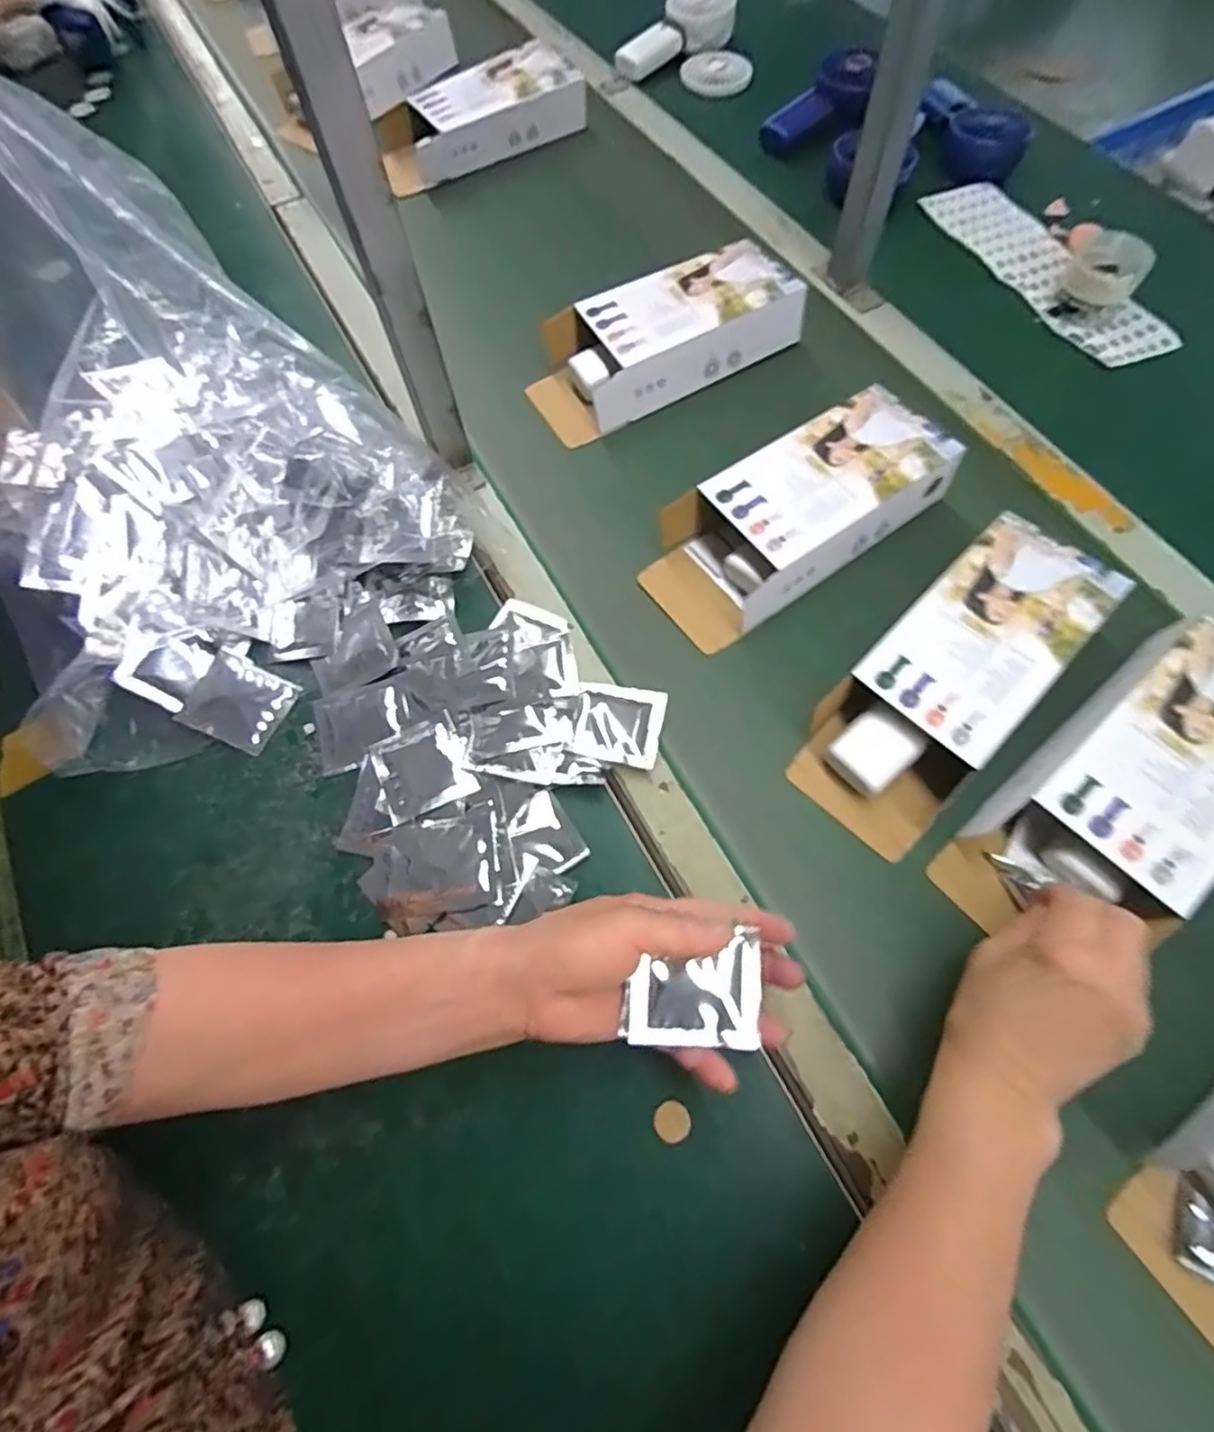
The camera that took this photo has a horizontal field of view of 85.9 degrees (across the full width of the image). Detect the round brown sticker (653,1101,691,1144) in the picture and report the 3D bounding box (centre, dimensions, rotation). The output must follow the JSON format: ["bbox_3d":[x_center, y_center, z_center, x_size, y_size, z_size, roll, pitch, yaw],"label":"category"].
[{"bbox_3d":[0.039,0.243,0.390,0.022,0.004,0.021,0,64,0],"label":"round brown sticker"}]

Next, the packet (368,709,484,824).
[{"bbox_3d":[-0.133,0.037,0.474,0.064,0.010,0.070,-22,66,-10],"label":"packet"}]

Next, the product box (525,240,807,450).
[{"bbox_3d":[0.049,-0.366,0.635,0.264,0.064,0.113,-26,67,-12],"label":"product box"}]

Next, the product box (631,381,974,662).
[{"bbox_3d":[0.153,-0.167,0.535,0.255,0.053,0.111,-33,68,-15],"label":"product box"}]

